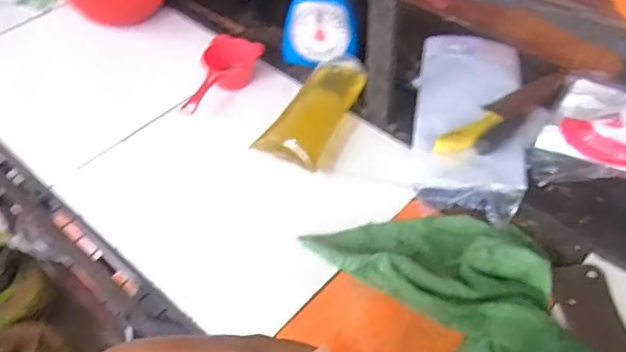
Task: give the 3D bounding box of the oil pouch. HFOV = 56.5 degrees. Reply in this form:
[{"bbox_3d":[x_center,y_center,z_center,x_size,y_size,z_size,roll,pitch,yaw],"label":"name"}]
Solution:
[{"bbox_3d":[0.006,-0.098,0.876,0.096,0.041,0.215,21,51,18],"label":"oil pouch"}]

